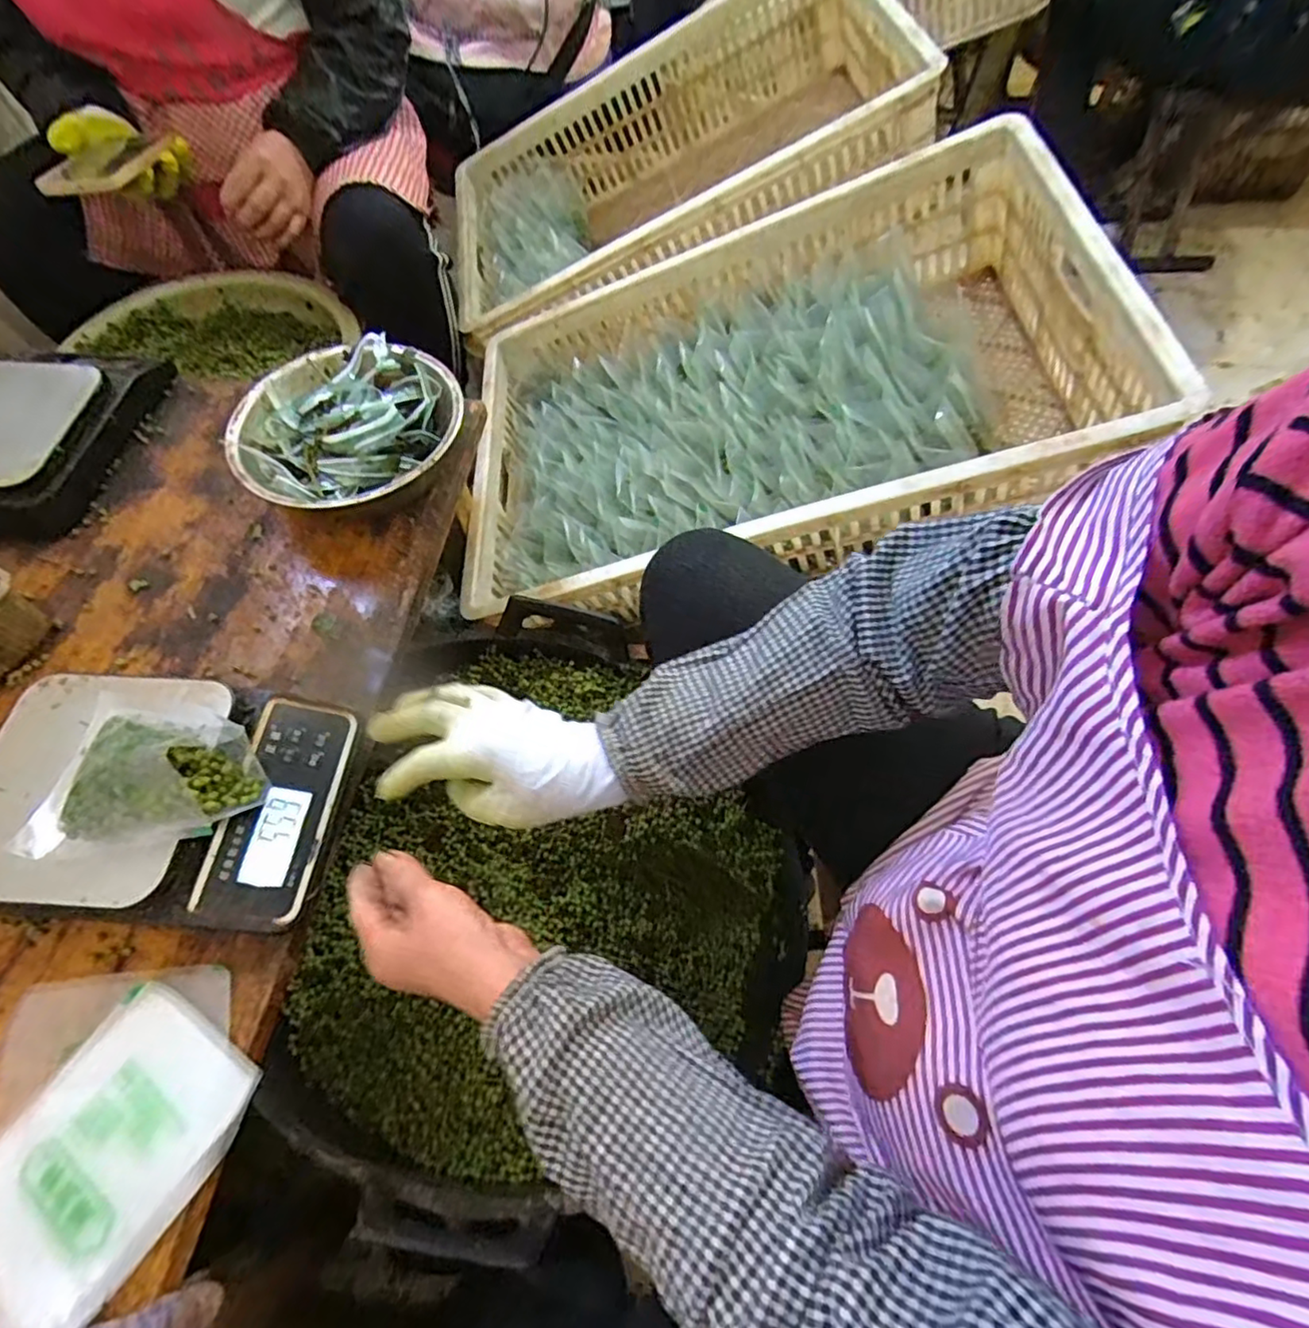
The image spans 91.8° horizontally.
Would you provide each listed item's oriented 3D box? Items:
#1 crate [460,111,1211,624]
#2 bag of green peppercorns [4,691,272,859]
[{"bbox_3d":[0.114,-0.301,0.714,0.635,0.158,0.511,-15,58,14],"label":"crate"},{"bbox_3d":[-0.301,0.064,0.377,0.125,0.049,0.097,5,62,2],"label":"bag of green peppercorns"}]

